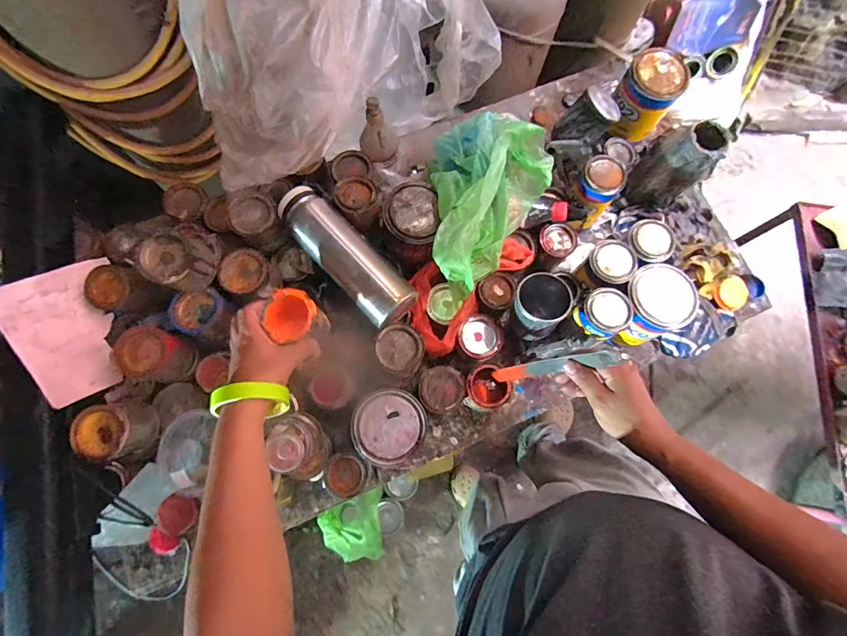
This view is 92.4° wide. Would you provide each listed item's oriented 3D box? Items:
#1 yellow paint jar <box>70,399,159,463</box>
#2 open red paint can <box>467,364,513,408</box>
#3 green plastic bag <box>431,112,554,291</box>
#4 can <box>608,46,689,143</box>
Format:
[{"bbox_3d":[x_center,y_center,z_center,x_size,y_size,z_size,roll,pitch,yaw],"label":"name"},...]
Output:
[{"bbox_3d":[-0.432,0.159,0.574,0.071,0.074,0.071,0,76,0],"label":"yellow paint jar"},{"bbox_3d":[0.103,0.116,0.670,0.061,0.065,0.068,-38,79,-8],"label":"open red paint can"},{"bbox_3d":[0.106,-0.188,0.615,0.175,0.115,0.272,-1,76,0],"label":"green plastic bag"},{"bbox_3d":[0.410,-0.412,0.754,0.097,0.107,0.094,0,76,0],"label":"can"}]

